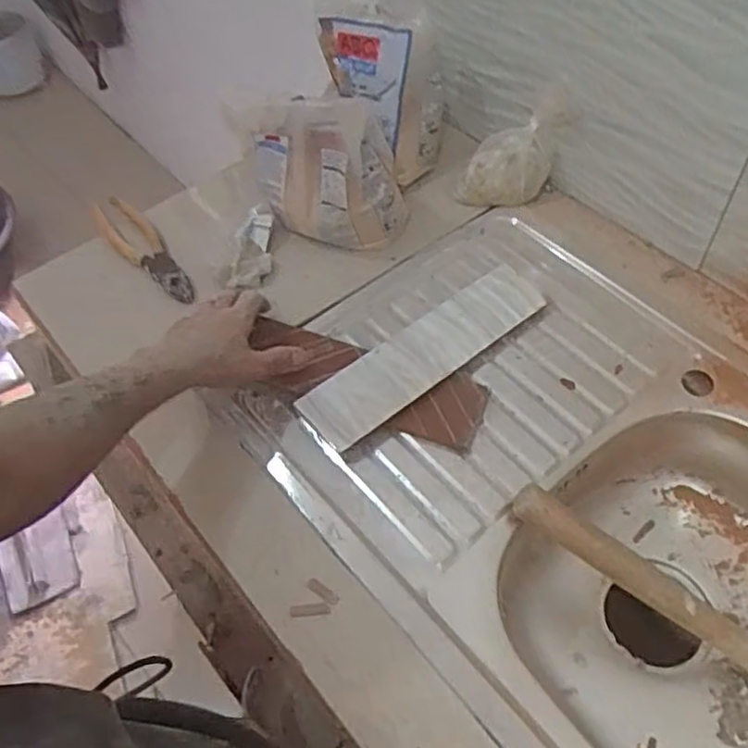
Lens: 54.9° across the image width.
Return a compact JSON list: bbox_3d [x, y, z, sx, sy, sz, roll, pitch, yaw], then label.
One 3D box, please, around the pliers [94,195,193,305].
[{"bbox_3d":[-0.290,-0.155,0.906,0.061,0.024,0.227,-29,57,-17],"label":"pliers"}]

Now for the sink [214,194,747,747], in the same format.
[{"bbox_3d":[0.237,0.165,0.705,0.466,0.136,0.771,-32,58,-19],"label":"sink"}]

